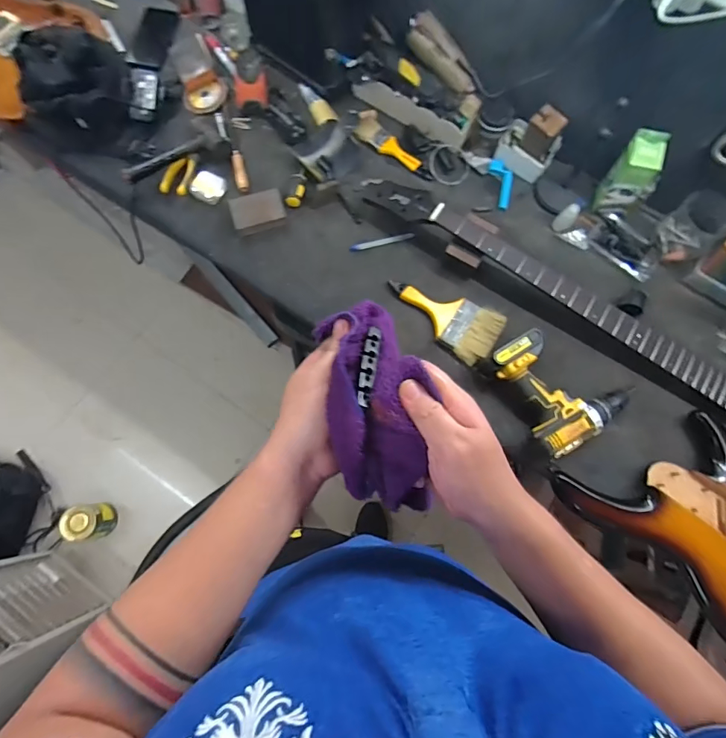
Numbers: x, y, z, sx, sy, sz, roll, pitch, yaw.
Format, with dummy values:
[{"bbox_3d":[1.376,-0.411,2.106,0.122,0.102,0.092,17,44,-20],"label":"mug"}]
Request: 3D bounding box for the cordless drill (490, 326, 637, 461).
[{"bbox_3d":[0.332,0.028,0.740,0.187,0.070,0.204,-33,77,-10],"label":"cordless drill"}]

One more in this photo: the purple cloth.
[{"bbox_3d":[0.010,0.024,0.376,0.079,0.069,0.188,-8,74,-3],"label":"purple cloth"}]

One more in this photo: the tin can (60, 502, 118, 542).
[{"bbox_3d":[-0.853,0.476,1.343,0.103,0.155,0.102,0,74,-1],"label":"tin can"}]

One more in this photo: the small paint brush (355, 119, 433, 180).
[{"bbox_3d":[0.070,-0.462,0.906,0.190,0.016,0.046,35,77,9],"label":"small paint brush"}]

